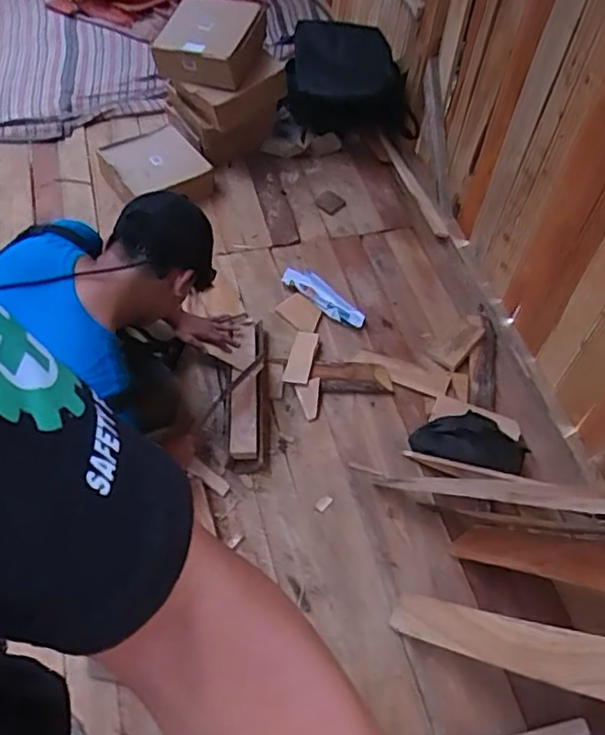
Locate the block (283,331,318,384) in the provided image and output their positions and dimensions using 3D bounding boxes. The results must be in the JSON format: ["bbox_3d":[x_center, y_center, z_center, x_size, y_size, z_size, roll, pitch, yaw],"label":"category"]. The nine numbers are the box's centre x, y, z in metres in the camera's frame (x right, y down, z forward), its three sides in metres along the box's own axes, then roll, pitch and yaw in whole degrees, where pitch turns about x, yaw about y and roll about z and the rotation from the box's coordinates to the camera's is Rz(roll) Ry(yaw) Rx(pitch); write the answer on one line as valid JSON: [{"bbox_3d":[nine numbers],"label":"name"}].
[{"bbox_3d":[-0.002,-0.026,1.622,0.061,0.013,0.165,13,54,4],"label":"block"}]

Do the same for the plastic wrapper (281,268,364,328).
[{"bbox_3d":[0.058,-0.193,1.751,0.269,0.038,0.075,39,60,21],"label":"plastic wrapper"}]

